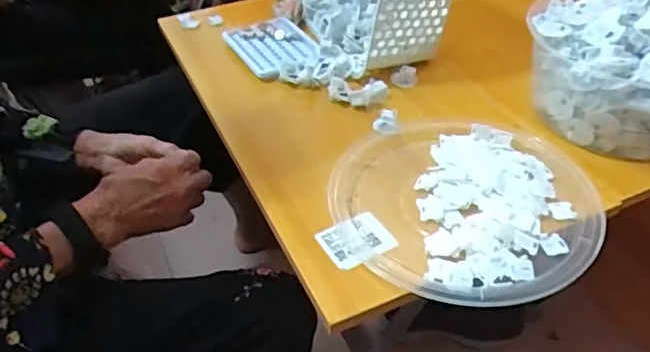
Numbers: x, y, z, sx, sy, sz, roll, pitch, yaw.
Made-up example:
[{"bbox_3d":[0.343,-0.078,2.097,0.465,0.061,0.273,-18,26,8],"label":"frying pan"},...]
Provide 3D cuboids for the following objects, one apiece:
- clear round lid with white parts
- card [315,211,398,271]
[{"bbox_3d":[0.124,0.019,0.525,0.233,0.013,0.225,-2,41,2],"label":"clear round lid with white parts"},{"bbox_3d":[0.027,0.055,0.502,0.059,0.004,0.052,-22,44,-19],"label":"card"}]

